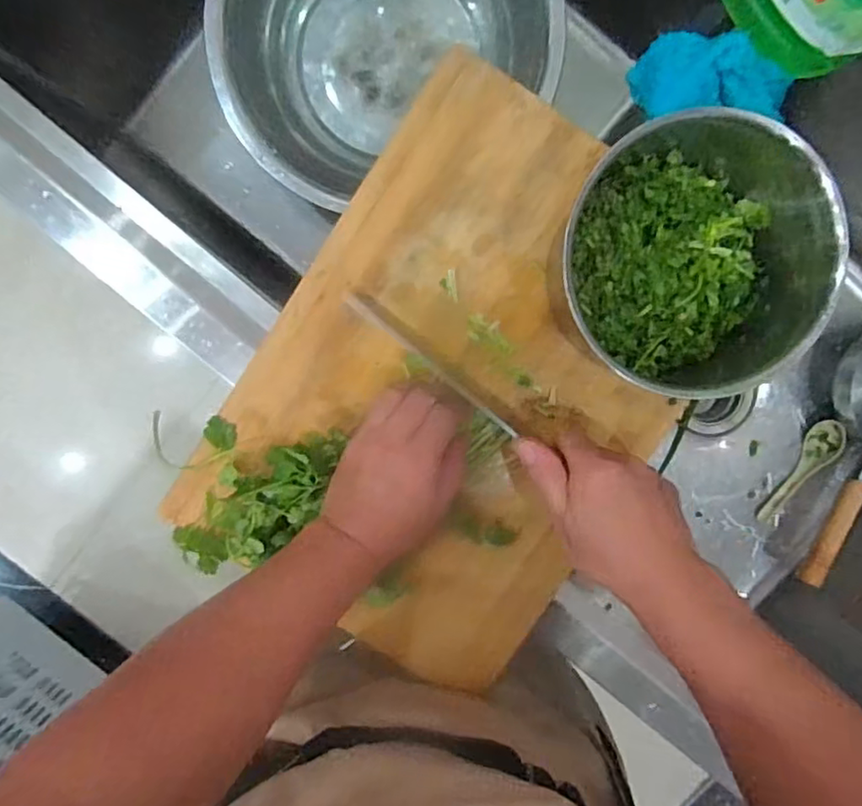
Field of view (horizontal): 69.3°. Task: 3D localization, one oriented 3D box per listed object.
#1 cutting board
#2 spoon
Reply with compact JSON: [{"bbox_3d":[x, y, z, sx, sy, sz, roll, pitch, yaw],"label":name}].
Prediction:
[{"bbox_3d":[0.027,-0.009,0.509,0.323,0.017,0.425,37,95,-4],"label":"cutting board"},{"bbox_3d":[0.491,0.095,0.822,0.036,0.028,0.153,28,95,-3],"label":"spoon"}]

